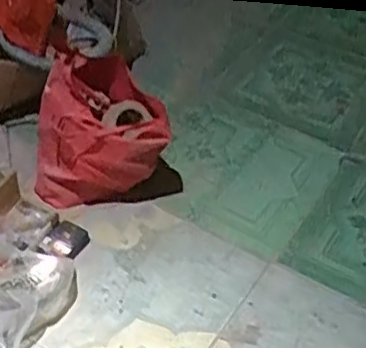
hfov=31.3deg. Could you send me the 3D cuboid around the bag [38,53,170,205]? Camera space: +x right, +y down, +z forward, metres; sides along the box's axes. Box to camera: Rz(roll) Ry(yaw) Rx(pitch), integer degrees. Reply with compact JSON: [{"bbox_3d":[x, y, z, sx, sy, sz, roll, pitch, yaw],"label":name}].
[{"bbox_3d":[-0.166,-0.076,1.315,0.262,0.282,0.139,-2,44,-4],"label":"bag"}]

